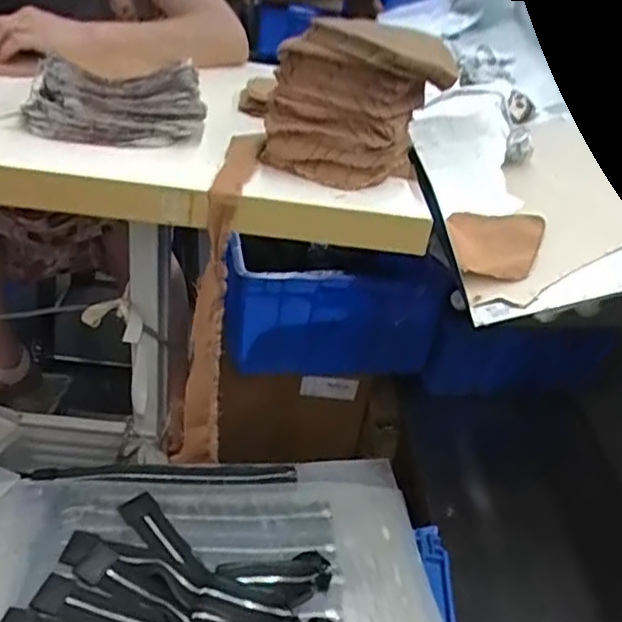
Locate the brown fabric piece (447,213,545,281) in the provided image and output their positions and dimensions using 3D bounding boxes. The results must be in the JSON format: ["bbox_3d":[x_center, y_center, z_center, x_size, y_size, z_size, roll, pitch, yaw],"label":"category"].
[{"bbox_3d":[0.206,-0.076,0.722,0.103,0.007,0.134,1,36,16],"label":"brown fabric piece"}]

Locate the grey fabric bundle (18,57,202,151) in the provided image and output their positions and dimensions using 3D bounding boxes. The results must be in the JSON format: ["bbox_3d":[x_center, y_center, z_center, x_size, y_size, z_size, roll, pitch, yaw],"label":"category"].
[{"bbox_3d":[-0.195,-0.204,0.636,0.175,0.064,0.064,0,32,-12],"label":"grey fabric bundle"}]

